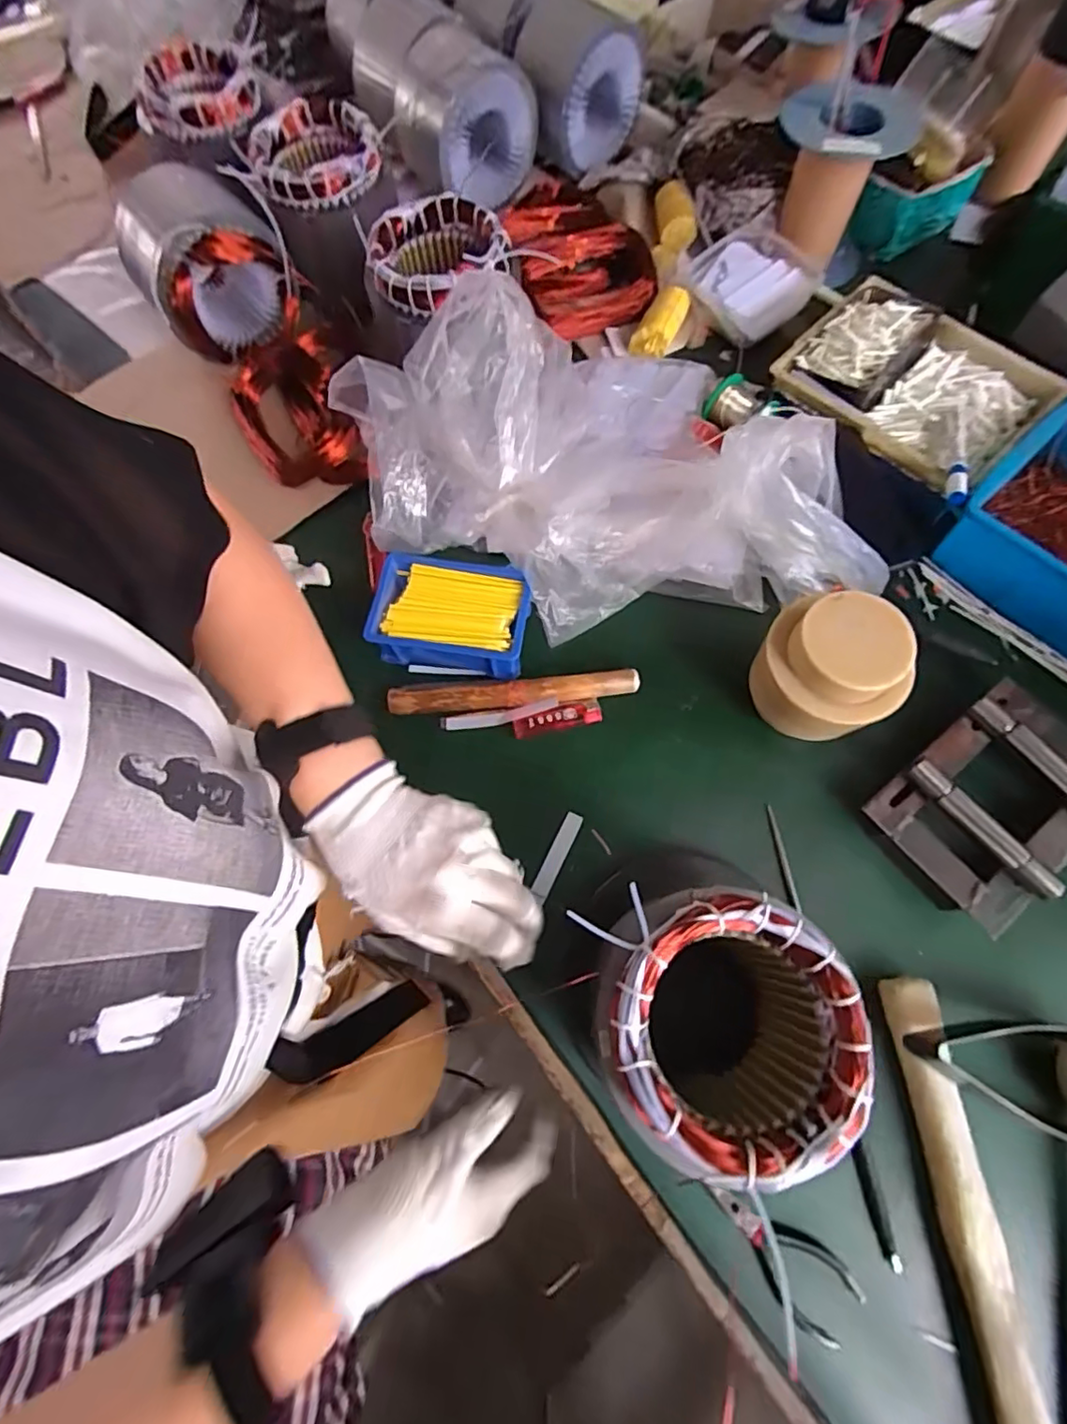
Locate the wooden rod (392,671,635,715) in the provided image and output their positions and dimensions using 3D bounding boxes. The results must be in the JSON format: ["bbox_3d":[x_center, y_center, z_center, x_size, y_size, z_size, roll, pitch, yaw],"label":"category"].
[{"bbox_3d":[-0.018,-0.018,0.558,0.232,0.022,0.027,-4,71,0],"label":"wooden rod"}]

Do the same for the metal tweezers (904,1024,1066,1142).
[{"bbox_3d":[0.346,0.261,0.433,0.145,0.043,0.077,17,72,-7],"label":"metal tweezers"}]

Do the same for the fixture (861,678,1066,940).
[{"bbox_3d":[0.402,0.073,0.503,0.198,0.051,0.135,-38,74,-11],"label":"fixture"}]

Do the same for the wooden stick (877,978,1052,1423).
[{"bbox_3d":[0.305,0.362,0.407,0.040,0.027,0.319,-6,71,0],"label":"wooden stick"}]

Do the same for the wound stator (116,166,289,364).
[{"bbox_3d":[-0.367,-0.499,0.678,0.144,0.152,0.134,0,71,1],"label":"wound stator"}]

